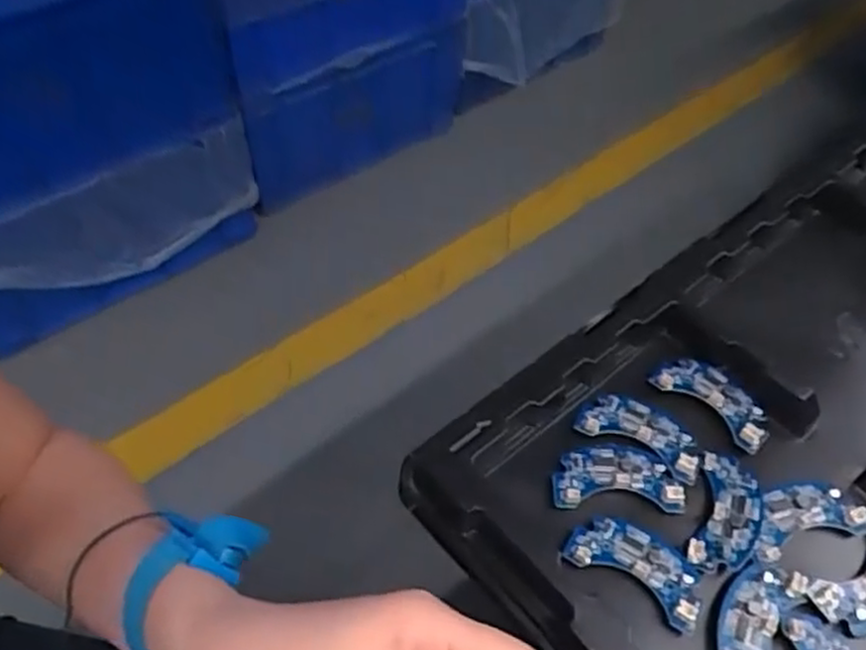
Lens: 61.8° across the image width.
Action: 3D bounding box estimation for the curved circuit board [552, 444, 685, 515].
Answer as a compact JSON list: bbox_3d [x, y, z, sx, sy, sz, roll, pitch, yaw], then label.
[{"bbox_3d":[0.093,0.077,0.368,0.064,0.009,0.035,1,54,0],"label":"curved circuit board"}]

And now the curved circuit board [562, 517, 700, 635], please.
[{"bbox_3d":[0.097,0.112,0.342,0.063,0.008,0.035,27,58,17],"label":"curved circuit board"}]

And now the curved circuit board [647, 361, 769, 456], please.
[{"bbox_3d":[0.157,0.040,0.399,0.065,0.007,0.032,39,62,23],"label":"curved circuit board"}]

